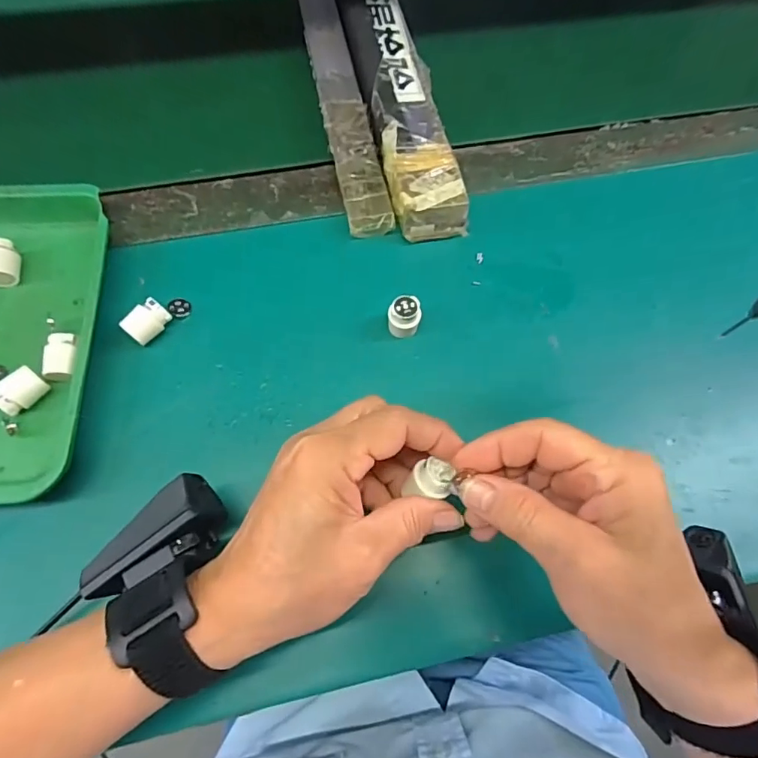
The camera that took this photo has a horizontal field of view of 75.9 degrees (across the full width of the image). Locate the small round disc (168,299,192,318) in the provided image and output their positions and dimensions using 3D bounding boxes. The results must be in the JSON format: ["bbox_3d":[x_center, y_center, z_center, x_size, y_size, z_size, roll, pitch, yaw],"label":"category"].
[{"bbox_3d":[-0.137,-0.049,0.334,0.014,0.005,0.016,-27,71,-13],"label":"small round disc"}]

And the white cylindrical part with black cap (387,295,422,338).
[{"bbox_3d":[0.017,-0.040,0.323,0.021,0.026,0.019,11,68,2],"label":"white cylindrical part with black cap"}]

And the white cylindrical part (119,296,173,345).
[{"bbox_3d":[-0.151,-0.037,0.317,0.014,0.018,0.029,39,71,13],"label":"white cylindrical part"}]

